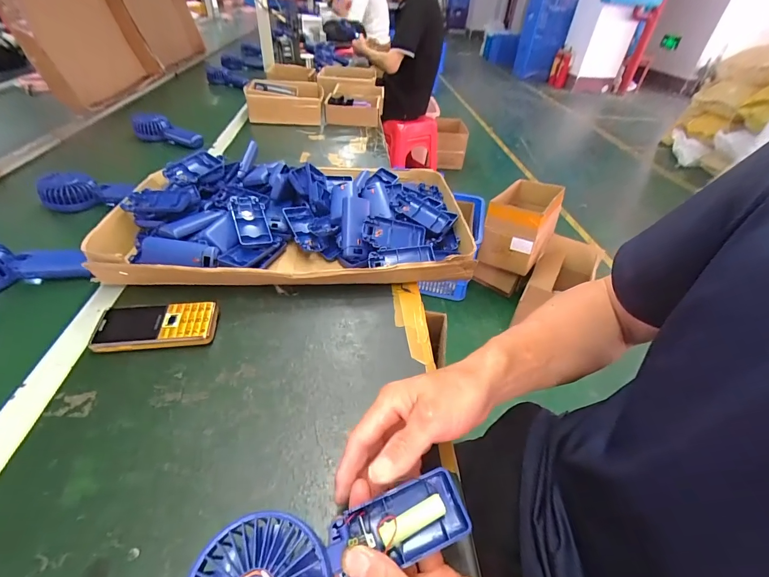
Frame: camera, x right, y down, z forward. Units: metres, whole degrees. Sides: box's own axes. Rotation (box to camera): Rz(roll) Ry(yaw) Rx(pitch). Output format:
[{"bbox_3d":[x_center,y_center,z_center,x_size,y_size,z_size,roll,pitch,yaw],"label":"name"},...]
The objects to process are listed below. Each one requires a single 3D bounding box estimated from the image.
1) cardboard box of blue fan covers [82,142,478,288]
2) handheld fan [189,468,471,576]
[{"bbox_3d":[-0.147,-0.125,0.565,0.512,0.082,0.314,-3,42,-4],"label":"cardboard box of blue fan covers"},{"bbox_3d":[-0.029,0.175,0.230,0.183,0.025,0.078,-11,43,-21],"label":"handheld fan"}]

